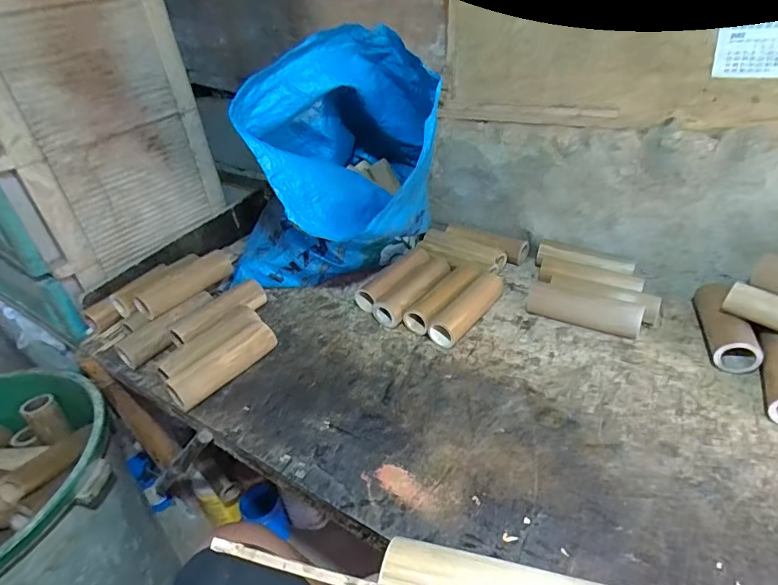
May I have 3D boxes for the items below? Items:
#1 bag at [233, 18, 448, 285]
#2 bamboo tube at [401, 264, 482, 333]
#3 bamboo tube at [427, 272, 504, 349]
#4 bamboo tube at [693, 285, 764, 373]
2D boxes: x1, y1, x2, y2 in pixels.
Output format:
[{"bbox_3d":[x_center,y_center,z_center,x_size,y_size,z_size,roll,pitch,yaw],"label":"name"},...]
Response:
[{"bbox_3d":[-0.107,-0.202,0.873,0.383,0.446,0.393,-18,35,-17],"label":"bag"},{"bbox_3d":[0.103,0.010,0.856,0.053,0.049,0.170,23,43,37],"label":"bamboo tube"},{"bbox_3d":[0.145,0.029,0.841,0.052,0.051,0.184,23,43,38],"label":"bamboo tube"},{"bbox_3d":[0.538,0.041,0.757,0.061,0.062,0.186,5,35,17],"label":"bamboo tube"}]

